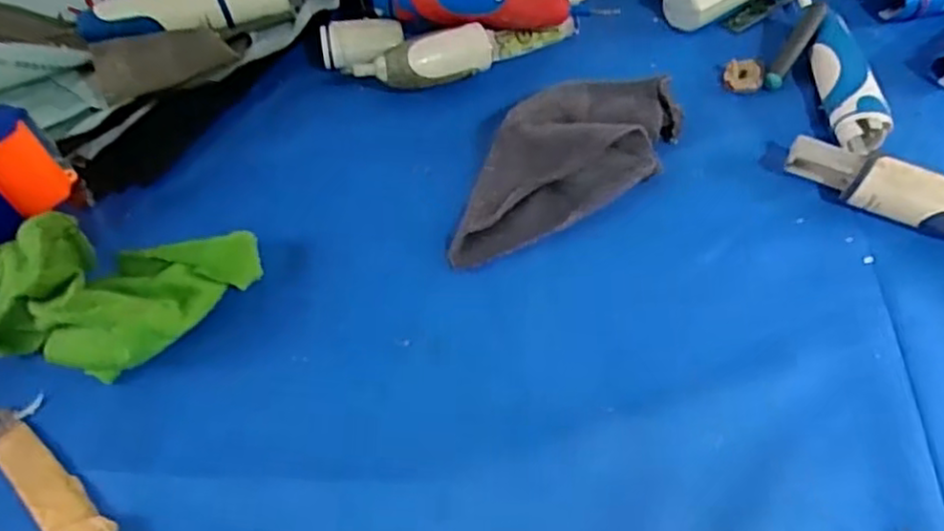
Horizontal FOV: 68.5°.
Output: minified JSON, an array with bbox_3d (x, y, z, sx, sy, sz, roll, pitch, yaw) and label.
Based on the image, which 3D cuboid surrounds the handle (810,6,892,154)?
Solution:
[{"bbox_3d":[0.246,-0.123,0.456,0.031,0.023,0.105,2,61,0],"label":"handle"}]

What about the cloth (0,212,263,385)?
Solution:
[{"bbox_3d":[-0.190,0.014,0.362,0.140,0.054,0.076,-5,60,-3],"label":"cloth"}]

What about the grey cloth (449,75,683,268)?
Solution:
[{"bbox_3d":[0.053,-0.071,0.426,0.174,0.025,0.085,-27,65,-15],"label":"grey cloth"}]

